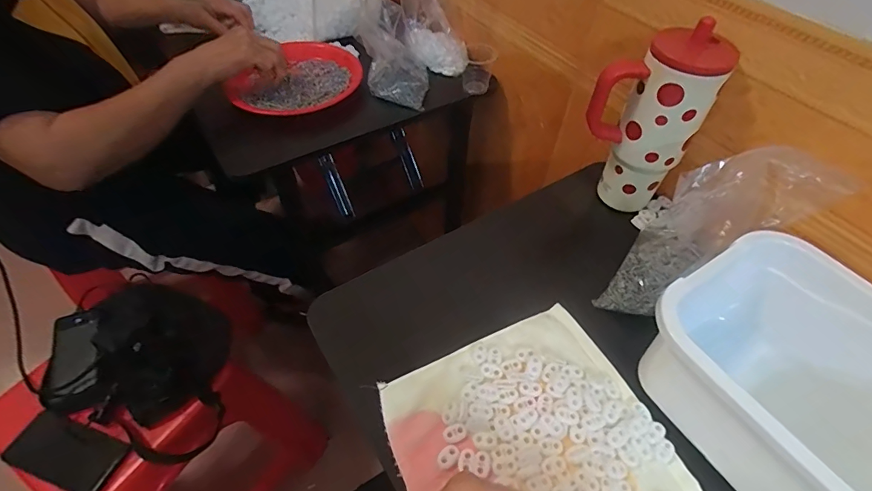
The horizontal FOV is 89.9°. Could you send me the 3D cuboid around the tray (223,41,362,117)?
[{"bbox_3d":[-0.239,-0.307,0.783,0.198,0.031,0.229,6,51,4],"label":"tray"}]

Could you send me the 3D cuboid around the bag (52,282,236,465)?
[{"bbox_3d":[-0.483,0.180,0.721,0.322,0.074,0.236,17,53,13],"label":"bag"}]

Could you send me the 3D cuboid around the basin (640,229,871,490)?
[{"bbox_3d":[0.319,0.136,0.386,0.177,0.147,0.249,-25,56,-20],"label":"basin"}]

